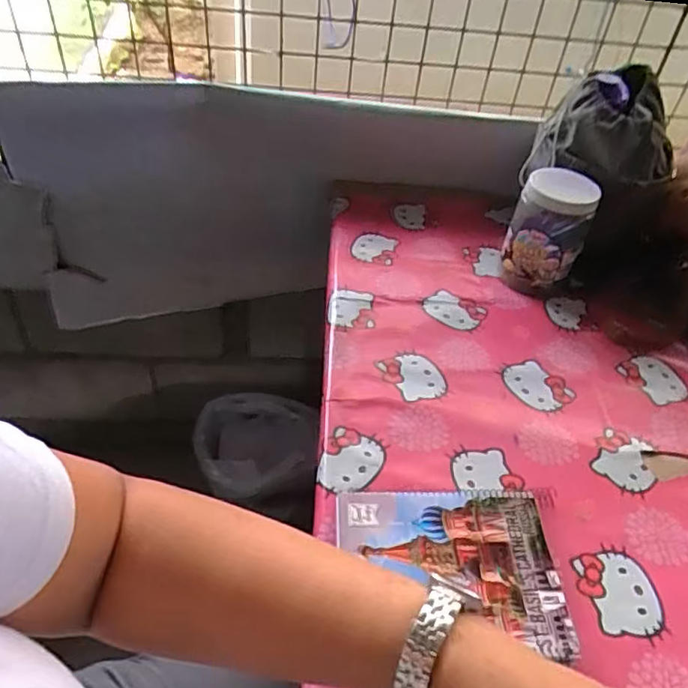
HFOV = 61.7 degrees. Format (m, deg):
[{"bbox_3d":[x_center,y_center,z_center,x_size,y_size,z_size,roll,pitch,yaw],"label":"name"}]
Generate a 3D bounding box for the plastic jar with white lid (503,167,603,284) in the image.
[{"bbox_3d":[0.291,-0.157,0.833,0.102,0.156,0.103,19,47,13],"label":"plastic jar with white lid"}]

